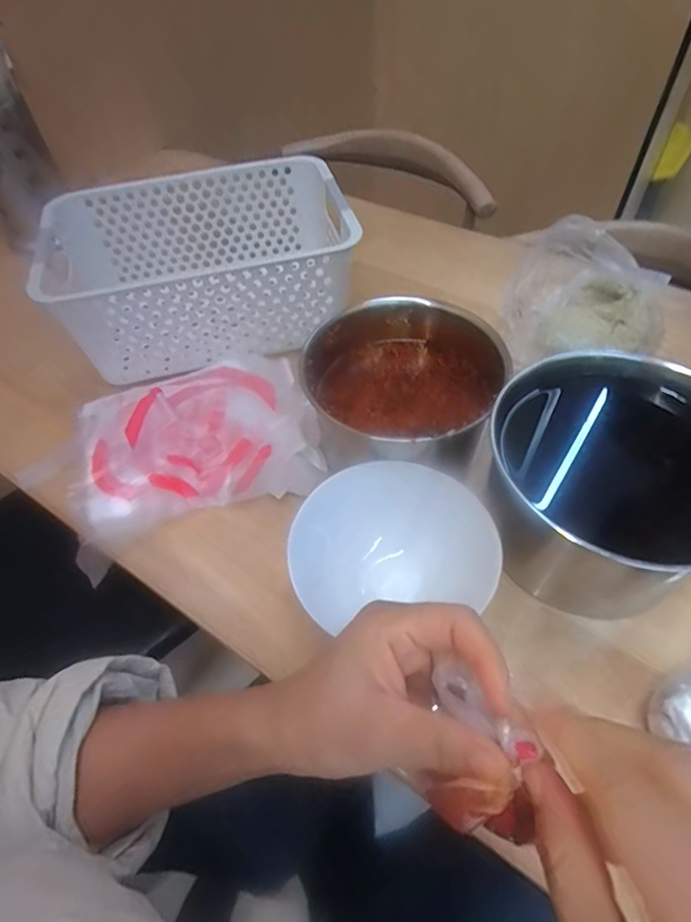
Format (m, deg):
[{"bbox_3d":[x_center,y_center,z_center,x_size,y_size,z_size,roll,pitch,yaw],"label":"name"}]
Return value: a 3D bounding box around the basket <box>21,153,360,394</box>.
[{"bbox_3d":[-0.145,-0.213,0.533,0.292,0.098,0.208,-13,54,-6],"label":"basket"}]

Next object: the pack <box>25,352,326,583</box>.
[{"bbox_3d":[-0.158,-0.013,0.460,0.255,0.030,0.194,-24,56,-13],"label":"pack"}]

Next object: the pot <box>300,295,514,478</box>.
[{"bbox_3d":[0.052,-0.073,0.432,0.160,0.083,0.157,-2,54,3],"label":"pot"}]

